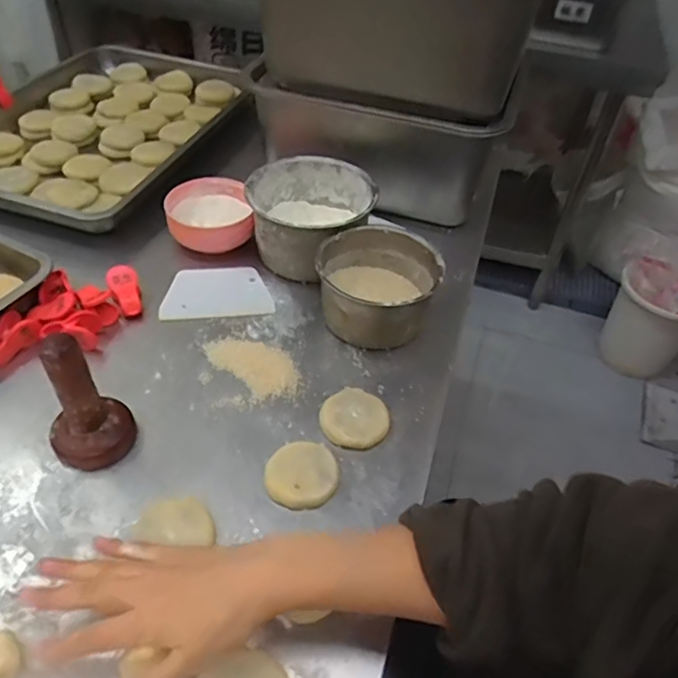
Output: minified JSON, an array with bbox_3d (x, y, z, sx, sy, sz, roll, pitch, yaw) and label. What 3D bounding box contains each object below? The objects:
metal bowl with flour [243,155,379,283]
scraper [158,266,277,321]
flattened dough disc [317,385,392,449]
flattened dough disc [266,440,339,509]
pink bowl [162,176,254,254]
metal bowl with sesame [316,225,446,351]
[{"bbox_3d":[-0.033,-0.144,0.695,0.143,0.086,0.146,2,46,-2],"label":"metal bowl with flour"},{"bbox_3d":[-0.141,-0.054,0.666,0.122,0.005,0.088,-3,45,-9],"label":"scraper"},{"bbox_3d":[0.016,0.076,0.546,0.062,0.016,0.063,2,46,-2],"label":"flattened dough disc"},{"bbox_3d":[-0.033,0.118,0.501,0.062,0.015,0.059,2,46,-2],"label":"flattened dough disc"},{"bbox_3d":[-0.163,-0.155,0.722,0.099,0.043,0.112,-6,47,-10],"label":"pink bowl"},{"bbox_3d":[0.040,-0.058,0.628,0.125,0.069,0.126,2,46,-2],"label":"metal bowl with sesame"}]

